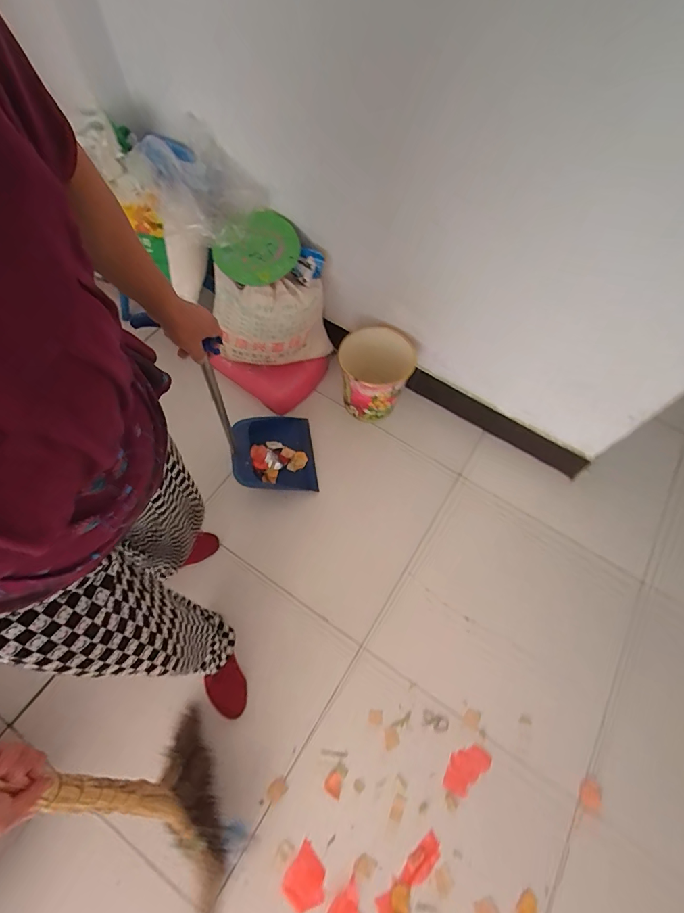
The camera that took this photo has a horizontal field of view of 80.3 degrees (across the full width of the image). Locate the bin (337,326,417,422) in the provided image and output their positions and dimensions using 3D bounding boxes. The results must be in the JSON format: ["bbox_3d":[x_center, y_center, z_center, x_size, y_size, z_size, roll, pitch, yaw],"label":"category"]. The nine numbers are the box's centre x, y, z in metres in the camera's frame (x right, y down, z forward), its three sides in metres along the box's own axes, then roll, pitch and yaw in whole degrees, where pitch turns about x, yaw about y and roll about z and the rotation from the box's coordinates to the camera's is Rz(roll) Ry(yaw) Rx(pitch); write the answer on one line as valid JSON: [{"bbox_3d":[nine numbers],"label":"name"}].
[{"bbox_3d":[0.115,-0.256,1.324,0.246,0.227,0.249,7,62,-2],"label":"bin"}]

